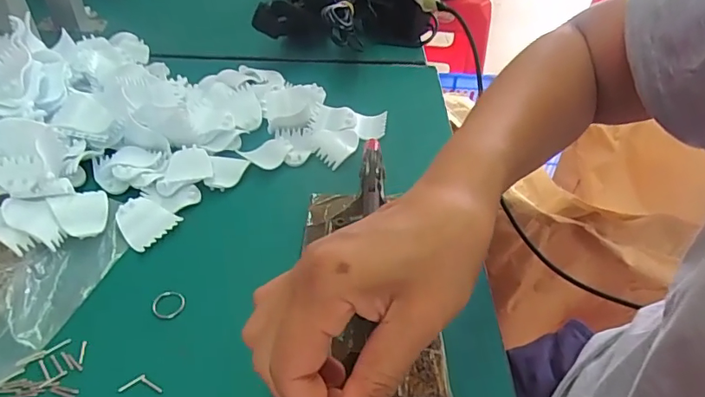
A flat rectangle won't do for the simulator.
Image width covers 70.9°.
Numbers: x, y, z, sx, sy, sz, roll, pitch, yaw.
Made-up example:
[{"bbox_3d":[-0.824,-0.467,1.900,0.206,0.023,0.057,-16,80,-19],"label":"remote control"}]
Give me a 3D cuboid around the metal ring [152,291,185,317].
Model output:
[{"bbox_3d":[-0.124,0.071,0.334,0.020,0.004,0.020,2,43,-2],"label":"metal ring"}]

